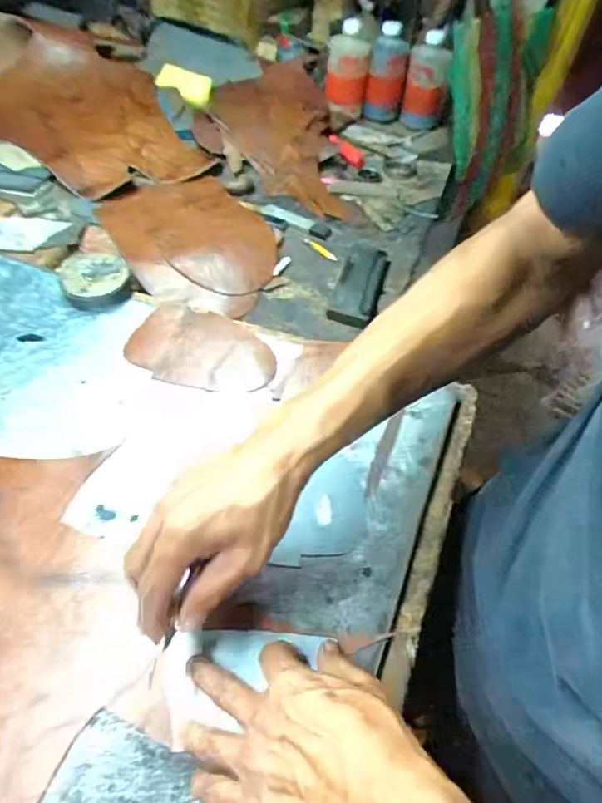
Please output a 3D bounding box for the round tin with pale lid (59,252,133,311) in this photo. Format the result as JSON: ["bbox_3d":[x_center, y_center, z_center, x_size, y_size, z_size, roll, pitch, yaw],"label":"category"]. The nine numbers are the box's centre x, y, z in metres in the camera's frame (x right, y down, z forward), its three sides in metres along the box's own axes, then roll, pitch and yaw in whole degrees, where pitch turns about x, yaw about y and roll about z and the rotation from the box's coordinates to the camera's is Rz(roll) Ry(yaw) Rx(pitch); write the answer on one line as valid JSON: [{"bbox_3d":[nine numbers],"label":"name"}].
[{"bbox_3d":[-0.234,-0.138,0.590,0.072,0.035,0.067,-9,54,-13],"label":"round tin with pale lid"}]

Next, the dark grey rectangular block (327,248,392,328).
[{"bbox_3d":[0.077,-0.151,0.656,0.061,0.015,0.167,15,52,5],"label":"dark grey rectangular block"}]

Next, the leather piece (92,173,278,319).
[{"bbox_3d":[-0.144,-0.226,0.692,0.197,0.013,0.296,-22,58,-22],"label":"leather piece"}]

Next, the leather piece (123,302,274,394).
[{"bbox_3d":[-0.102,-0.057,0.546,0.158,0.021,0.099,18,53,7],"label":"leather piece"}]

